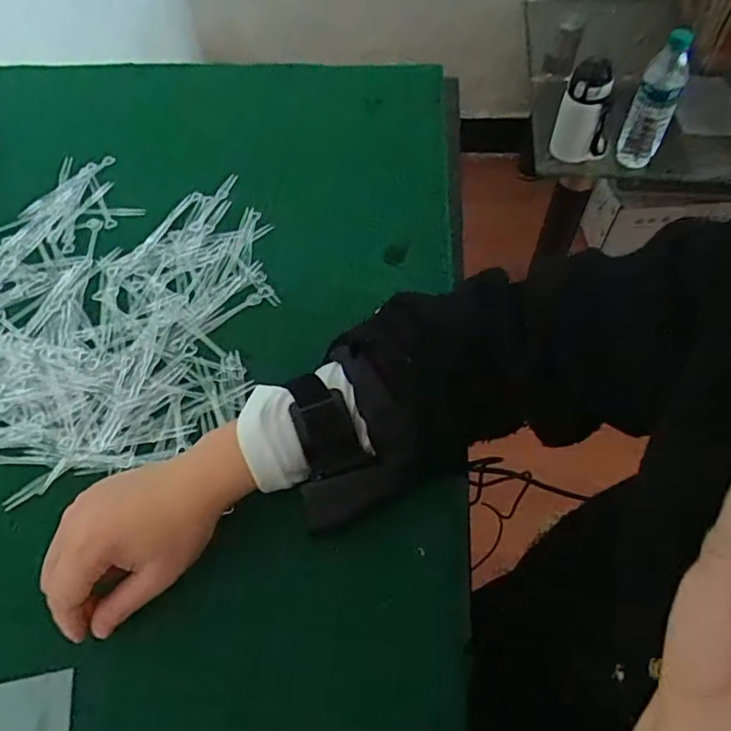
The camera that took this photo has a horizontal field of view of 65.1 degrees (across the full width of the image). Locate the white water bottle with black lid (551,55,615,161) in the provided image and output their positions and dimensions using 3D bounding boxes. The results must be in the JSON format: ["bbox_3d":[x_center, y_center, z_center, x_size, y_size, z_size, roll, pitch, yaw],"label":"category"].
[{"bbox_3d":[0.385,-0.439,0.990,0.089,0.159,0.072,17,60,13],"label":"white water bottle with black lid"}]

